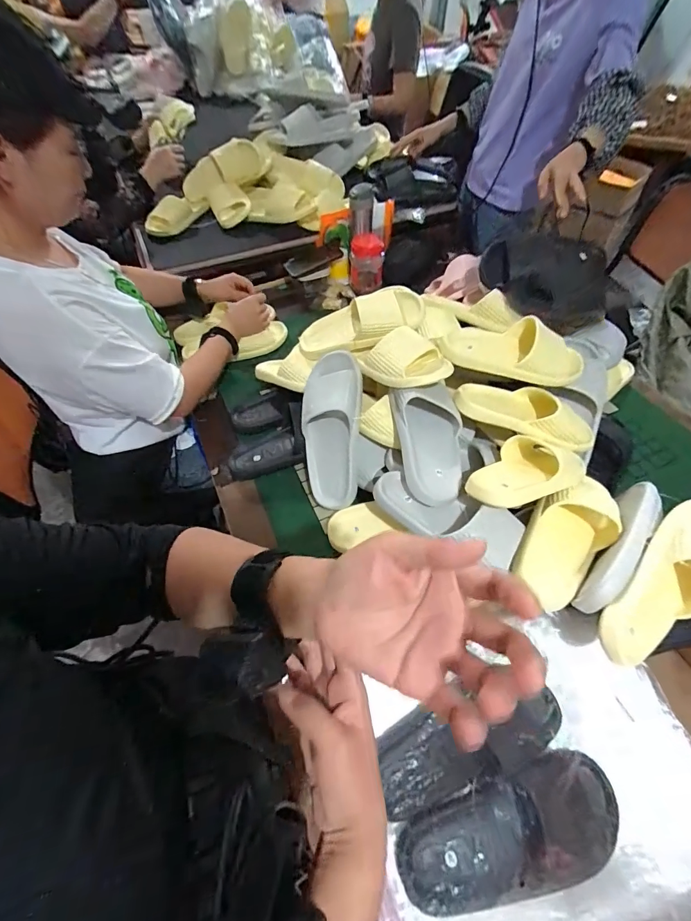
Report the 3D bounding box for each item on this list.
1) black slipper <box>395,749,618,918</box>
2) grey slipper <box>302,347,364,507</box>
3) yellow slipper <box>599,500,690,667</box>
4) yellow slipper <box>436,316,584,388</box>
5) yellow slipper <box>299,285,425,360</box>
[{"bbox_3d":[0.192,0.423,0.451,0.265,0.078,0.112,-12,57,-8],"label":"black slipper"},{"bbox_3d":[-0.026,-0.058,0.719,0.103,0.072,0.283,1,87,1],"label":"grey slipper"},{"bbox_3d":[0.424,0.160,0.537,0.254,0.078,0.098,-39,91,-11],"label":"yellow slipper"},{"bbox_3d":[0.295,-0.198,0.711,0.246,0.066,0.091,11,57,7],"label":"yellow slipper"},{"bbox_3d":[0.023,-0.265,0.772,0.244,0.065,0.106,-13,52,25],"label":"yellow slipper"}]

